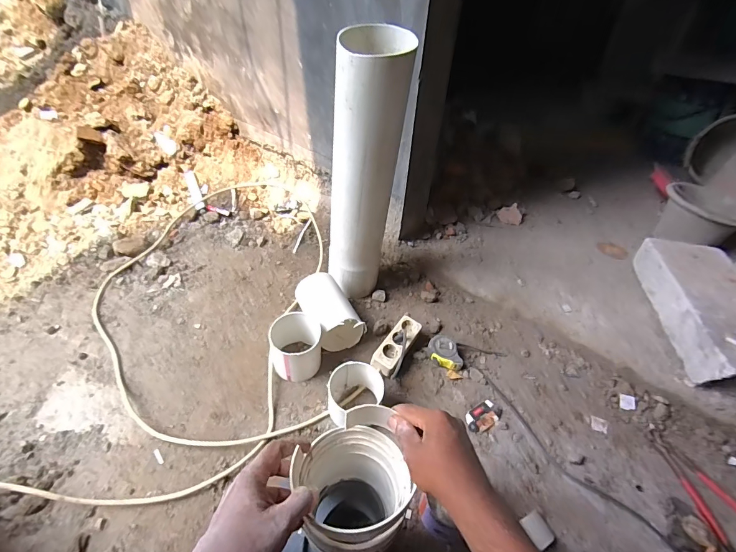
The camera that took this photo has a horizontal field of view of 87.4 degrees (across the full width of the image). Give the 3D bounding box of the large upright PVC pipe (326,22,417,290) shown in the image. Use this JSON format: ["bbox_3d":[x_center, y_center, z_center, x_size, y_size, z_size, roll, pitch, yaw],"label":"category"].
[{"bbox_3d":[-0.013,-0.198,0.895,0.160,0.624,0.111,0,40,-3],"label":"large upright PVC pipe"}]

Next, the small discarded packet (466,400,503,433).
[{"bbox_3d":[0.256,0.309,0.847,0.090,0.018,0.049,-23,48,-27],"label":"small discarded packet"}]

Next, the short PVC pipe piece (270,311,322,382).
[{"bbox_3d":[-0.170,0.172,0.899,0.112,0.109,0.136,-13,44,-18],"label":"short PVC pipe piece"}]

